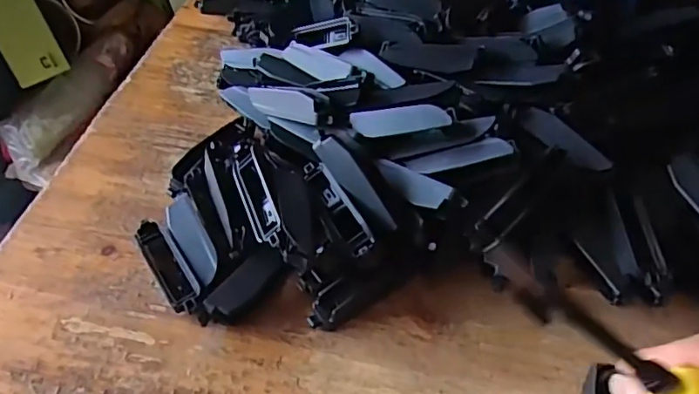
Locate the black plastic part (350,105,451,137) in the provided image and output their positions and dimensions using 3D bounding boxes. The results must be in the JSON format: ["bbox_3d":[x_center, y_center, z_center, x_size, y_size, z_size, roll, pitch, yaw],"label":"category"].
[{"bbox_3d":[0.030,-0.045,0.323,0.063,0.007,0.017,0,83,30],"label":"black plastic part"}]

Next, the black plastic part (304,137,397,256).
[{"bbox_3d":[0.000,-0.002,0.306,0.028,0.029,0.068,-21,55,-17],"label":"black plastic part"}]

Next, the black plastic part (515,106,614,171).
[{"bbox_3d":[0.132,-0.036,0.333,0.017,0.004,0.063,-49,61,5],"label":"black plastic part"}]

